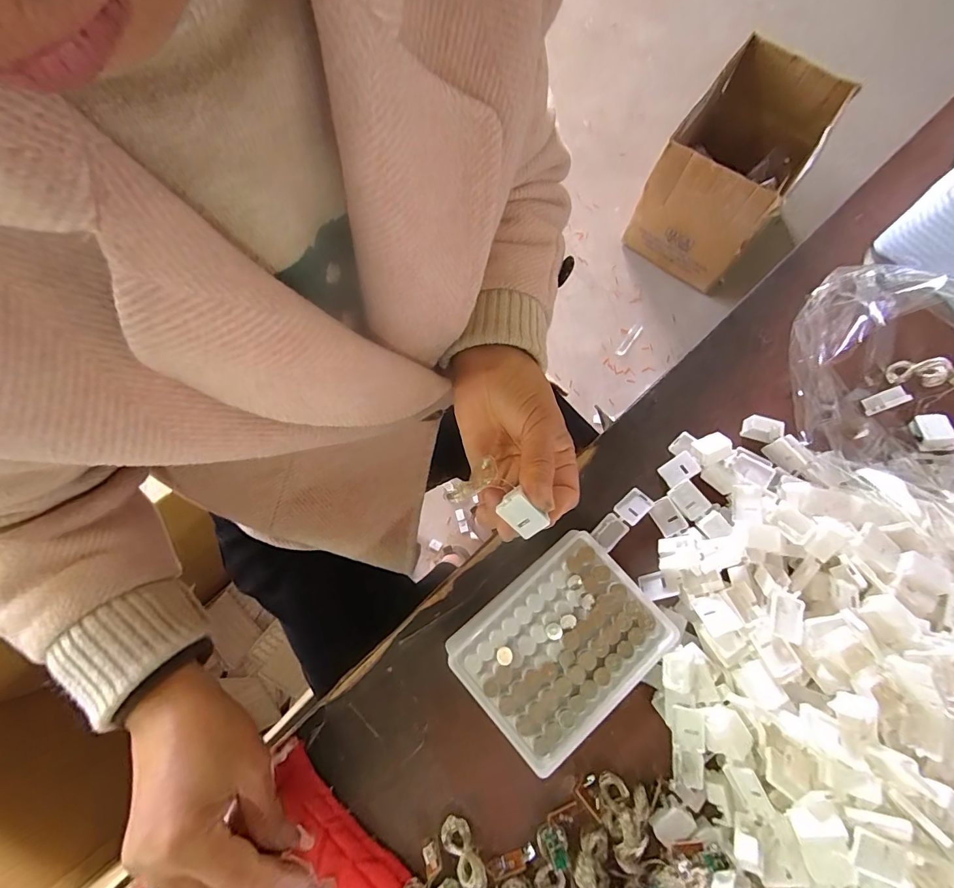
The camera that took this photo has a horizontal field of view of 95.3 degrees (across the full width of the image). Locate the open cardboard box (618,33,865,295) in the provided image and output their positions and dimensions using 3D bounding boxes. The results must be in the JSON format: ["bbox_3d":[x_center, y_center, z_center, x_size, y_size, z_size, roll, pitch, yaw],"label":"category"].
[{"bbox_3d":[0.605,-0.651,1.057,0.272,0.317,0.420,35,81,9],"label":"open cardboard box"}]

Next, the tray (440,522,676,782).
[{"bbox_3d":[0.058,0.140,0.306,0.130,0.033,0.102,-40,79,-7],"label":"tray"}]

